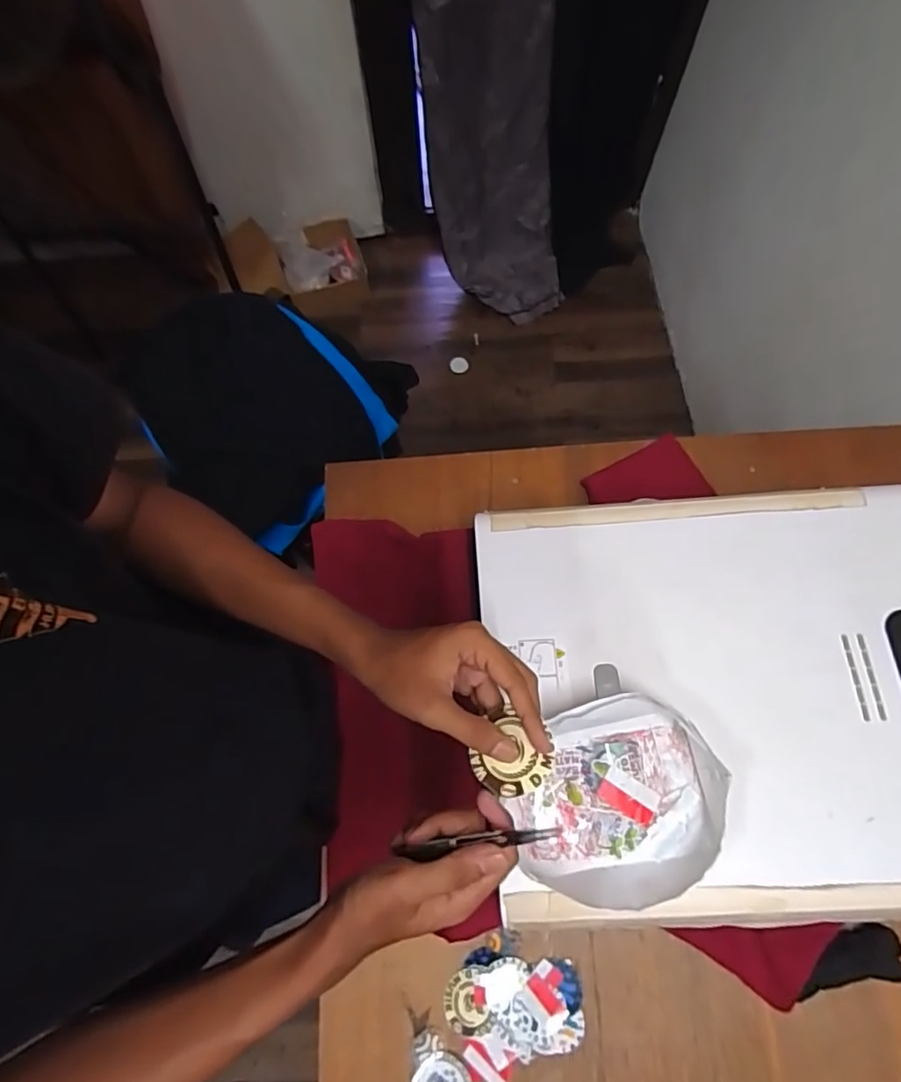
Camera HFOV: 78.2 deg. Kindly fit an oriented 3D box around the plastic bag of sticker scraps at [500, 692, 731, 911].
[{"bbox_3d":[0.145,0.231,0.494,0.184,0.054,0.163,-22,73,-4],"label":"plastic bag of sticker scraps"}]

